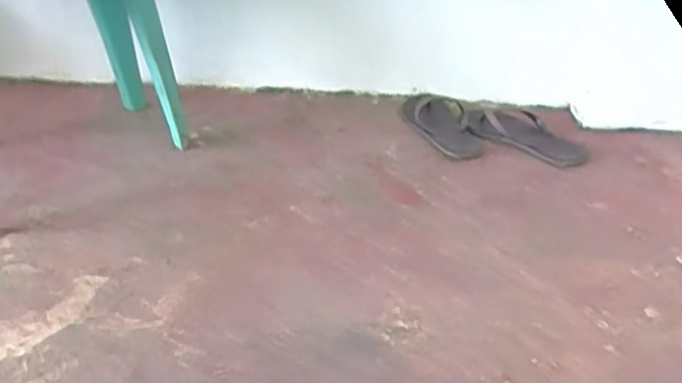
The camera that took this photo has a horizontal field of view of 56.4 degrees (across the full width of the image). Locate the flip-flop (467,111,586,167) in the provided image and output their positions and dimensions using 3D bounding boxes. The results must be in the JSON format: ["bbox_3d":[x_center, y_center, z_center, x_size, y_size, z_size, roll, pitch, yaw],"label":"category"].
[{"bbox_3d":[0.372,-0.116,1.279,0.246,0.033,0.114,21,37,31],"label":"flip-flop"}]

